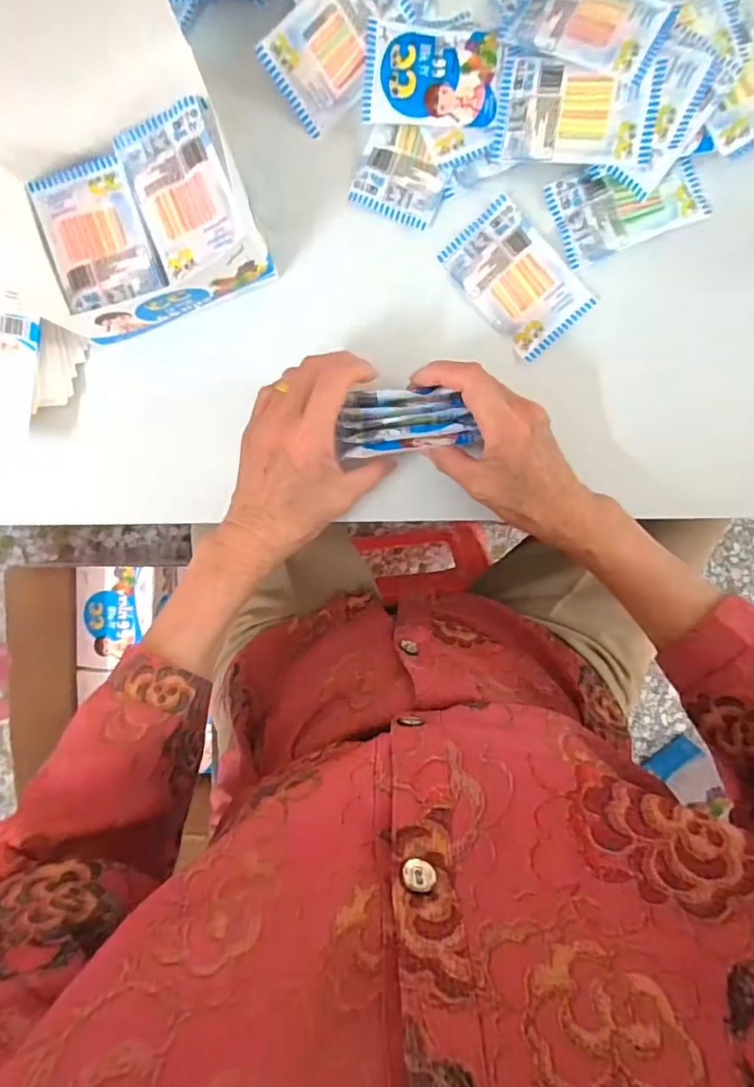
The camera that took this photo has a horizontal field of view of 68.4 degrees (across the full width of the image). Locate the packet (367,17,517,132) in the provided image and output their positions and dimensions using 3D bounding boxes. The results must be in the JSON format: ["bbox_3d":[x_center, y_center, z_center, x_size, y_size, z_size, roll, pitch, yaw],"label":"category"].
[{"bbox_3d":[0.040,-0.322,0.380,0.096,0.008,0.063,6,94,1],"label":"packet"}]

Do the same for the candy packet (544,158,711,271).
[{"bbox_3d":[0.175,-0.239,0.387,0.100,0.012,0.058,-18,93,3],"label":"candy packet"}]

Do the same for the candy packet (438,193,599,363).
[{"bbox_3d":[0.102,-0.193,0.402,0.065,0.005,0.103,-41,92,4],"label":"candy packet"}]

